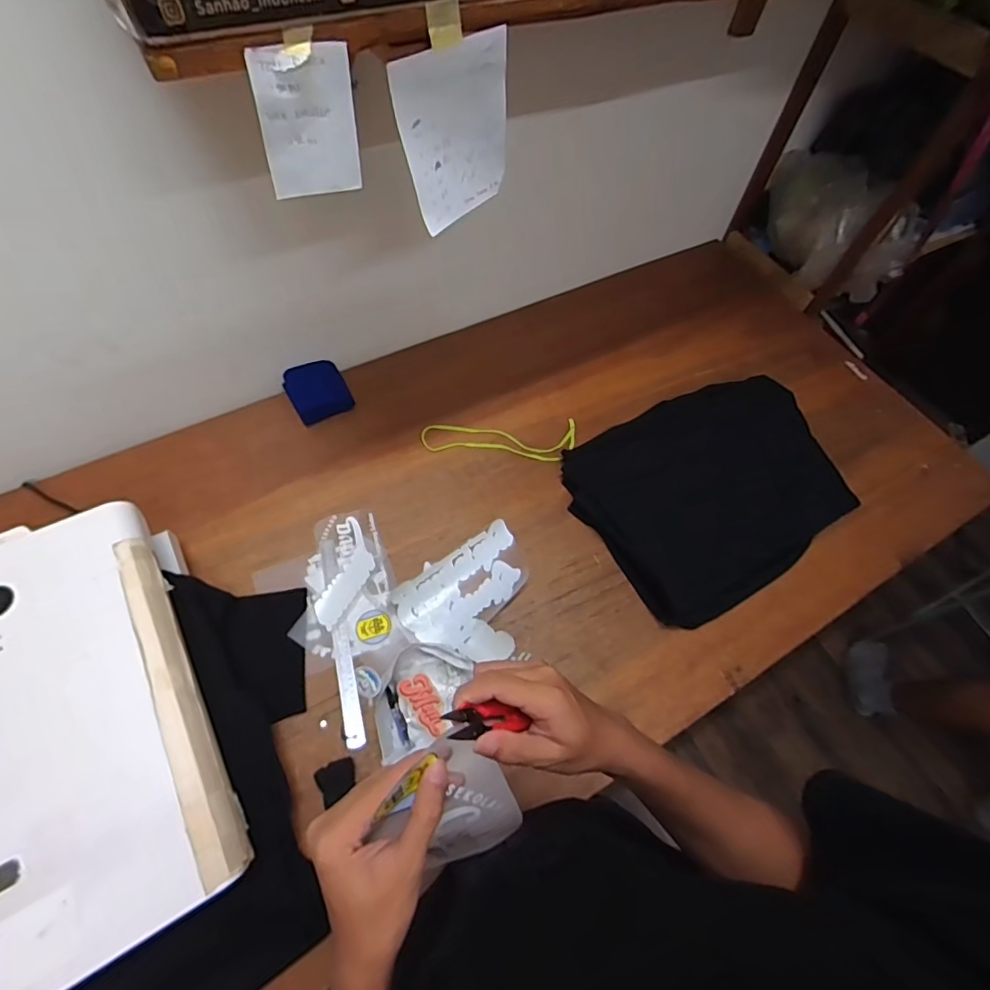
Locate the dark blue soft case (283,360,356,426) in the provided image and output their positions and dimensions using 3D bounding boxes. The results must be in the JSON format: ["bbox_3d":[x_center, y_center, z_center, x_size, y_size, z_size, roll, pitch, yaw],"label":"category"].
[{"bbox_3d":[-0.352,-0.210,0.997,0.108,0.033,0.117,-28,68,-15],"label":"dark blue soft case"}]

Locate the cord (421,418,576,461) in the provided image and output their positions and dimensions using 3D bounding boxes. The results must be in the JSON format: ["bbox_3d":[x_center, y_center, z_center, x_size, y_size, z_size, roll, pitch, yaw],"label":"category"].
[{"bbox_3d":[0.013,-0.102,0.992,0.307,0.016,0.099,-4,61,-6],"label":"cord"}]

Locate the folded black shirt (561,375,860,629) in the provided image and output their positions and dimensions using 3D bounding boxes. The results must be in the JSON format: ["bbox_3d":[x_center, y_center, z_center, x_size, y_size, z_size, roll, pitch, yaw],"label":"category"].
[{"bbox_3d":[0.422,-0.021,0.947,0.510,0.060,0.378,-25,67,-14],"label":"folded black shirt"}]

